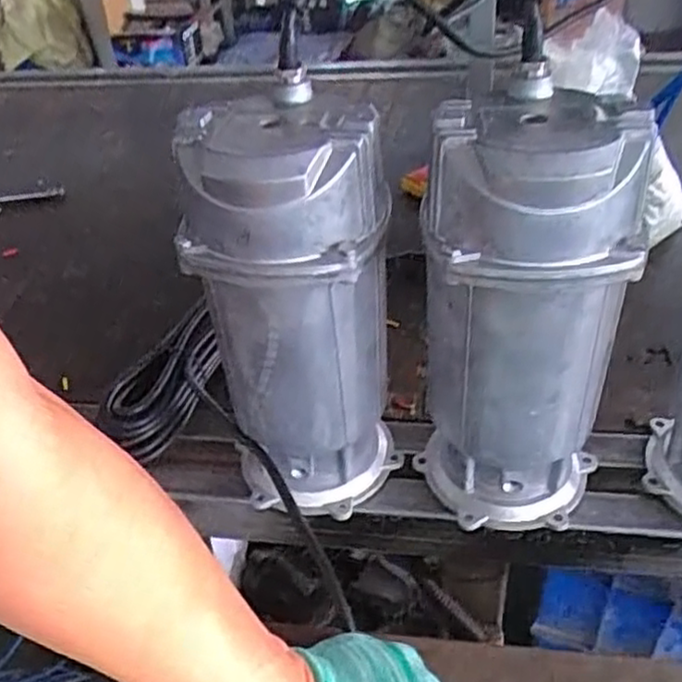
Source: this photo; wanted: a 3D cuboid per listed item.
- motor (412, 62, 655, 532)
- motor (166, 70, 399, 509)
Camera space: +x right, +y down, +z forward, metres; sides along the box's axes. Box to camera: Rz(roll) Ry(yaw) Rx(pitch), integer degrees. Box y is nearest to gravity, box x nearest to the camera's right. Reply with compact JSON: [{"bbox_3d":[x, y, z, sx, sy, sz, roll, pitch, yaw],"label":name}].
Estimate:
[{"bbox_3d":[0.118,-0.001,0.483,0.125,0.301,0.106,7,40,15],"label":"motor"},{"bbox_3d":[-0.031,-0.009,0.503,0.124,0.297,0.110,-6,38,0],"label":"motor"}]

